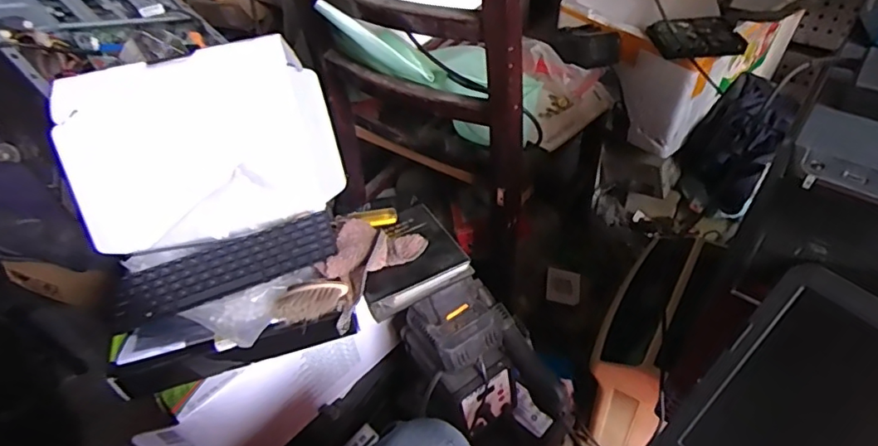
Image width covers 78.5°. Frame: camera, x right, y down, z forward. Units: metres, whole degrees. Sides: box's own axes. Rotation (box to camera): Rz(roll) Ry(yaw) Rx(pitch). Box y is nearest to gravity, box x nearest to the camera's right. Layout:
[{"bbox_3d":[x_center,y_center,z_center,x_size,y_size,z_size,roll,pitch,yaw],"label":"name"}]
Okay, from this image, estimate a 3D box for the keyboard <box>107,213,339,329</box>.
[{"bbox_3d":[-0.266,0.050,0.682,0.263,0.014,0.112,-18,44,-14],"label":"keyboard"}]

